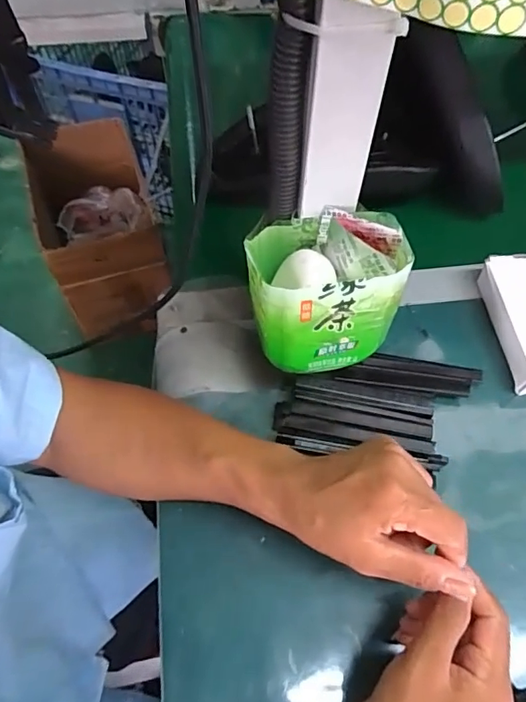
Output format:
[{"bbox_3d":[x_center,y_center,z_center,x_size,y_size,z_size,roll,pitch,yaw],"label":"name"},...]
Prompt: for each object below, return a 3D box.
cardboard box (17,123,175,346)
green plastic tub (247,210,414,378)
[{"bbox_3d":[-0.399,-0.319,1.190,0.251,0.283,0.412,-16,62,-10],"label":"cardboard box"},{"bbox_3d":[0.045,-0.046,0.358,0.106,0.088,0.082,-8,61,-5],"label":"green plastic tub"}]

